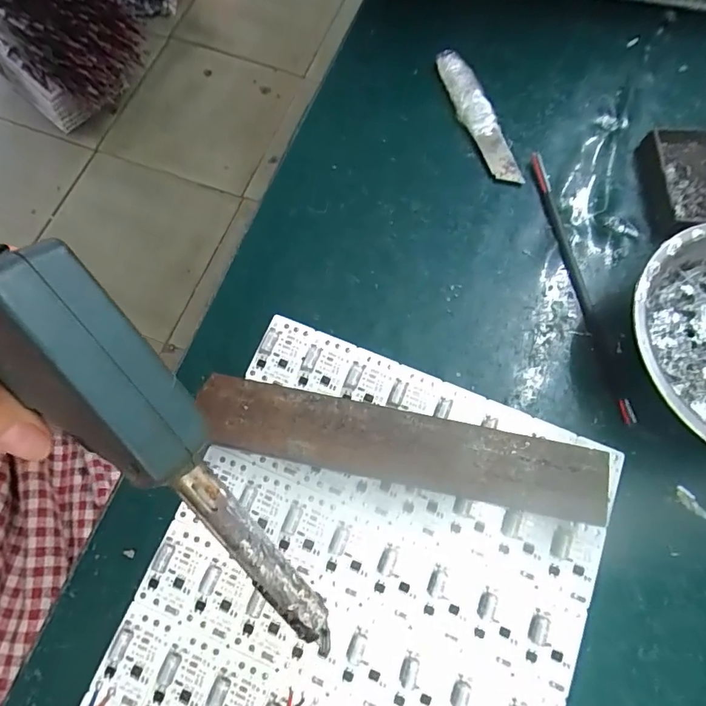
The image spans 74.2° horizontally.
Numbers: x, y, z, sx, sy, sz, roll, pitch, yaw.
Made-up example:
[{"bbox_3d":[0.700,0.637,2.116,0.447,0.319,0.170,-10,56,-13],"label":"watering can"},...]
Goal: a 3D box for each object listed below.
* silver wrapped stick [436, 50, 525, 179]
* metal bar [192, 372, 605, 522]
[{"bbox_3d":[0.082,-0.154,0.302,0.023,0.013,0.098,-19,74,-6],"label":"silver wrapped stick"},{"bbox_3d":[0.022,0.047,0.230,0.196,0.010,0.036,11,82,3],"label":"metal bar"}]

